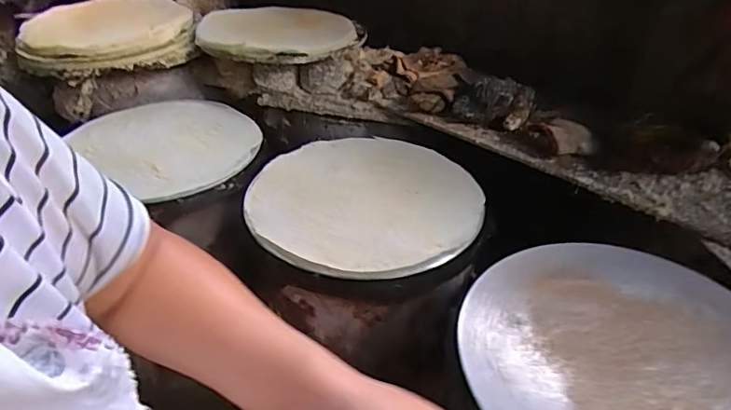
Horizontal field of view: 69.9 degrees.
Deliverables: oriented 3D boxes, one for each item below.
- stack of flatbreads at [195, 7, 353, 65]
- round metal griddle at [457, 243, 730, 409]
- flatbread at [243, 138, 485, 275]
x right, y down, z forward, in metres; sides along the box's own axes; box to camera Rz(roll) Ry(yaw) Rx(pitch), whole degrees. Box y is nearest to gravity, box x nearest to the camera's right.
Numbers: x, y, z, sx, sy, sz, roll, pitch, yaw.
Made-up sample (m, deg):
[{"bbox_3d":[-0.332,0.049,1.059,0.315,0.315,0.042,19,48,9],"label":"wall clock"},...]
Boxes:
[{"bbox_3d":[-0.203,-0.399,1.212,0.350,0.033,0.327,-15,40,-20],"label":"stack of flatbreads"},{"bbox_3d":[0.296,0.164,0.578,0.367,0.021,0.344,1,37,0],"label":"round metal griddle"},{"bbox_3d":[0.004,-0.017,0.834,0.346,0.015,0.350,1,37,0],"label":"flatbread"}]

